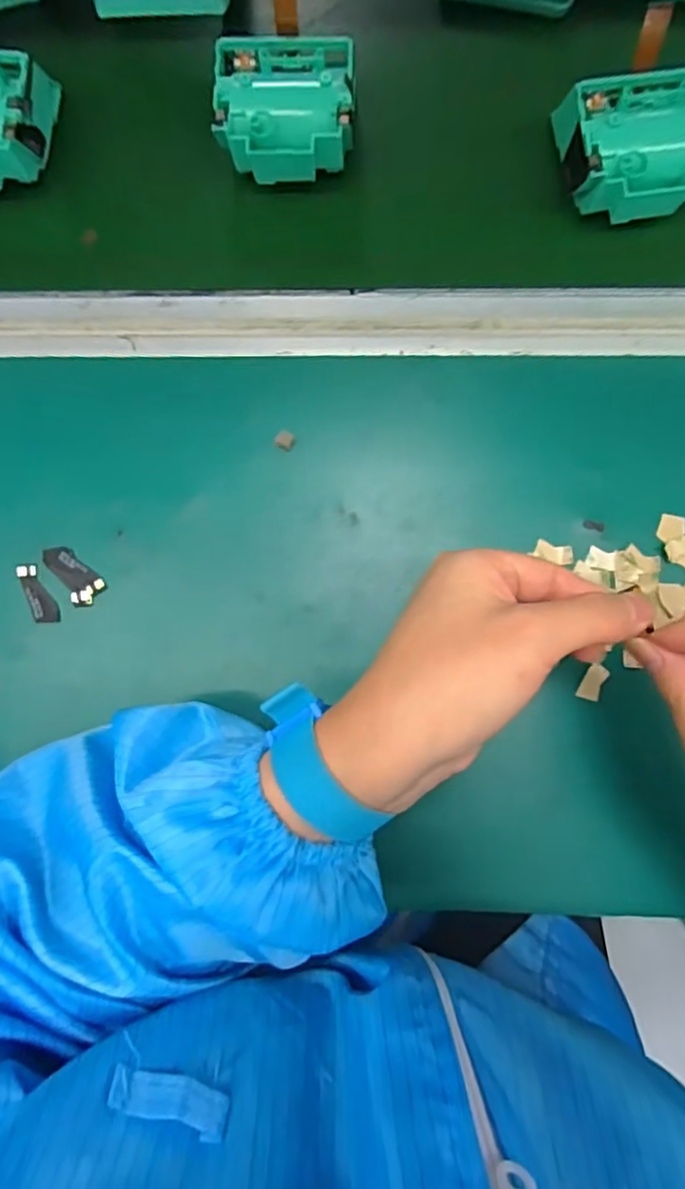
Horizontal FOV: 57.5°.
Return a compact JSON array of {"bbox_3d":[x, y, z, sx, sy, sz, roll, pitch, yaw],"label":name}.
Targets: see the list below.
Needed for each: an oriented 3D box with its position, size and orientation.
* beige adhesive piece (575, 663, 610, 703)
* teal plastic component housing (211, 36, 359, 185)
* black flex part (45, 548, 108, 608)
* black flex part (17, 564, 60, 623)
[{"bbox_3d":[0.134,0.047,0.334,0.011,0.004,0.020,26,88,5],"label":"beige adhesive piece"},{"bbox_3d":[-0.030,-0.268,0.351,0.074,0.038,0.069,1,86,4],"label":"teal plastic component housing"},{"bbox_3d":[-0.151,-0.011,0.347,0.039,0.004,0.020,41,90,5],"label":"black flex part"},{"bbox_3d":[-0.169,0.000,0.348,0.015,0.004,0.036,-23,85,2],"label":"black flex part"}]

